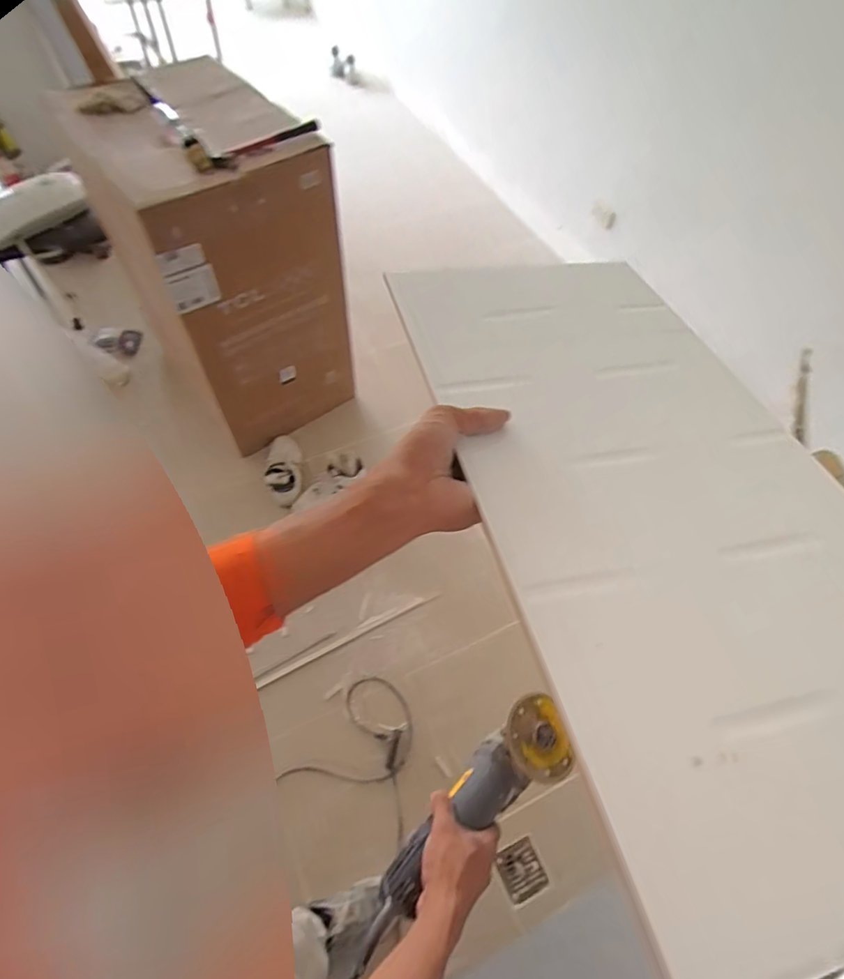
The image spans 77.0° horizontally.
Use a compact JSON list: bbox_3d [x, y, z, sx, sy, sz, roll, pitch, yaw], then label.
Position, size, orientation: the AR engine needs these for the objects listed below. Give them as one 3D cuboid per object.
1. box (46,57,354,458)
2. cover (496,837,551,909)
[{"bbox_3d":[-0.605,-0.689,1.702,0.526,0.923,0.641,-31,64,-17],"label":"box"},{"bbox_3d":[0.238,0.914,1.267,0.103,0.007,0.109,-28,47,-4],"label":"cover"}]

